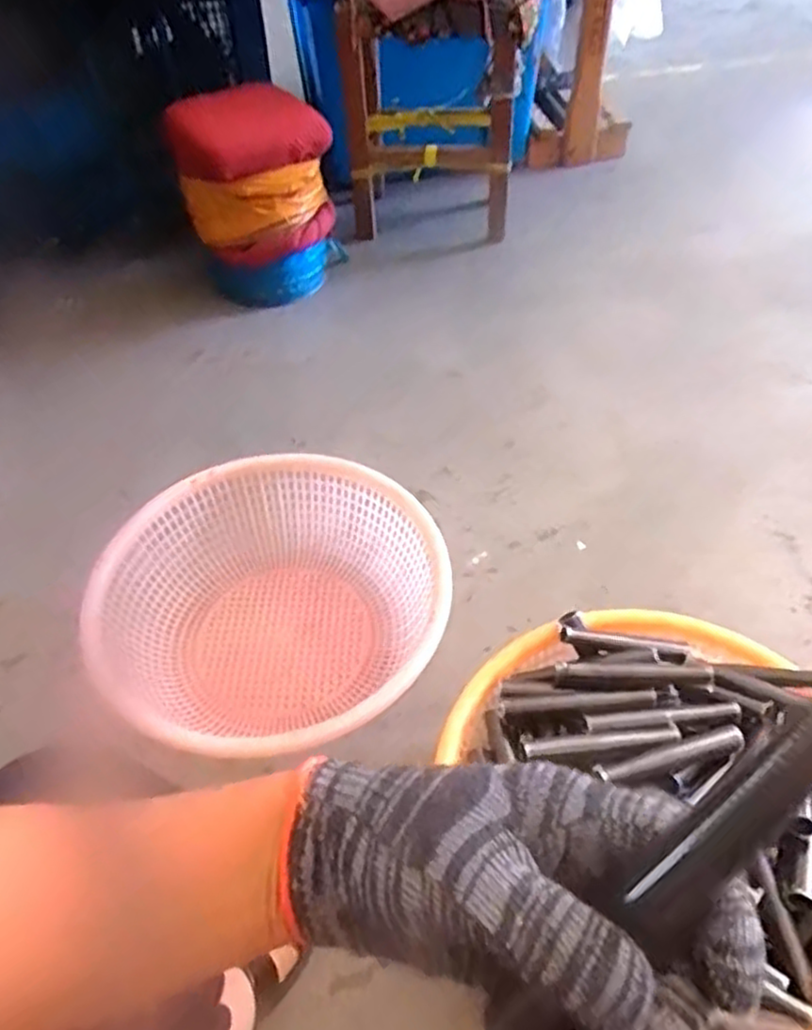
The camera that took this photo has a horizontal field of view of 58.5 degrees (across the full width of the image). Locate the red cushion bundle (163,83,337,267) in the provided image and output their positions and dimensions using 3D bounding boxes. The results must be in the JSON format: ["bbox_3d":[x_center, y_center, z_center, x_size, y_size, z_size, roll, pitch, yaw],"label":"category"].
[{"bbox_3d":[-0.277,-0.630,1.333,0.277,0.252,0.180,-15,50,-10],"label":"red cushion bundle"}]

